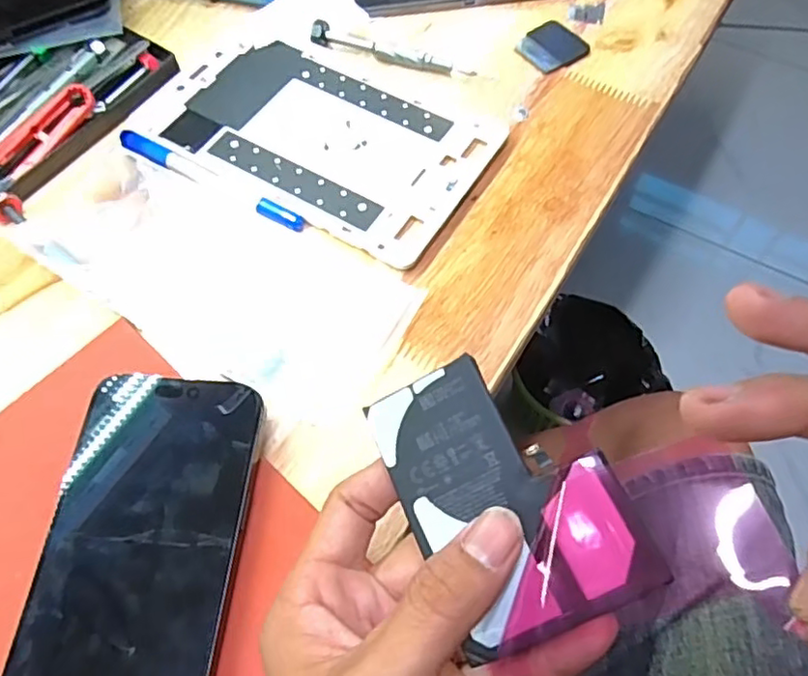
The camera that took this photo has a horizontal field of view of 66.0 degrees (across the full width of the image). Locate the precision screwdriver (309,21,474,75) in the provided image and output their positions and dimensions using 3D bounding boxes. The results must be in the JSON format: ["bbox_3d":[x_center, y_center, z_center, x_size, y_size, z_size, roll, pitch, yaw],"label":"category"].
[{"bbox_3d":[-0.008,-0.190,0.408,0.109,0.013,0.013,16,63,9],"label":"precision screwdriver"}]

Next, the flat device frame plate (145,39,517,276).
[{"bbox_3d":[-0.050,-0.123,0.377,0.192,0.008,0.113,27,66,14],"label":"flat device frame plate"}]

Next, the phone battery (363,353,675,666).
[{"bbox_3d":[0.032,0.048,0.202,0.065,0.004,0.088,-29,69,9],"label":"phone battery"}]

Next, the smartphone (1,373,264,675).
[{"bbox_3d":[-0.109,0.092,0.253,0.078,0.015,0.158,5,62,3],"label":"smartphone"}]

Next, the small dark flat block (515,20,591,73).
[{"bbox_3d":[0.100,-0.200,0.424,0.044,0.004,0.040,-34,67,-16],"label":"small dark flat block"}]

